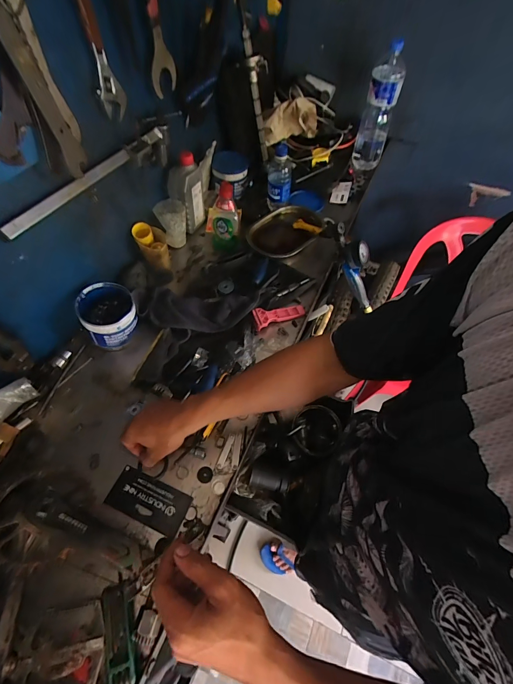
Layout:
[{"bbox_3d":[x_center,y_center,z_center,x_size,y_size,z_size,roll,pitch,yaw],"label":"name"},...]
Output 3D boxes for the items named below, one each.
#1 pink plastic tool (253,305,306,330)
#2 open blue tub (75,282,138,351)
[{"bbox_3d":[0.052,-0.061,0.697,0.116,0.022,0.046,-15,59,-11],"label":"pink plastic tool"},{"bbox_3d":[-0.293,-0.053,0.637,0.098,0.090,0.107,1,58,-2],"label":"open blue tub"}]

